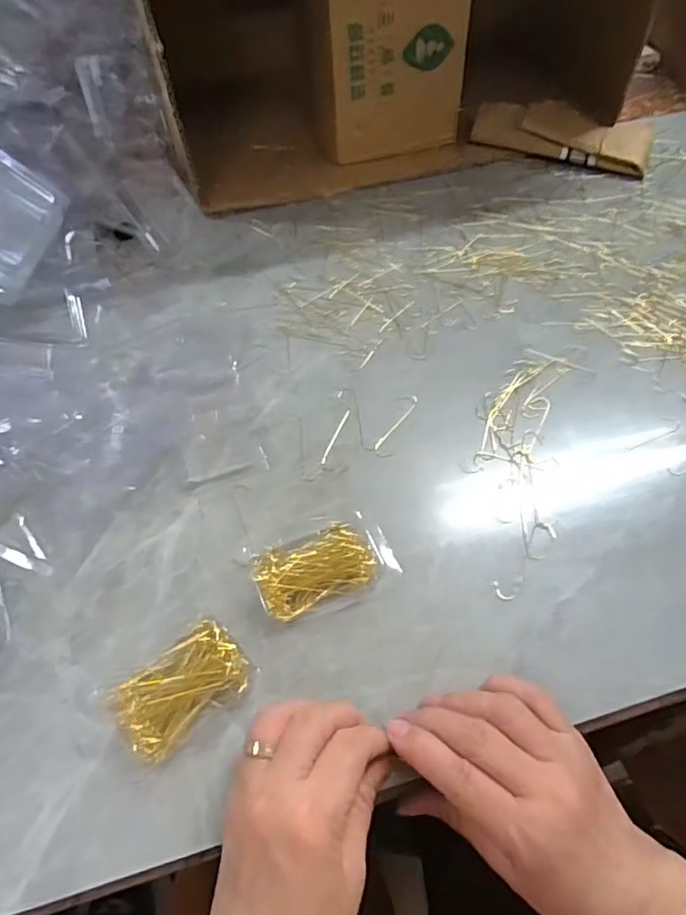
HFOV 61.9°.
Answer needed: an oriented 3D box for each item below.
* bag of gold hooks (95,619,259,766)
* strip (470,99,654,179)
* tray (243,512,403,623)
[{"bbox_3d":[-0.092,0.128,0.325,0.073,0.021,0.051,-34,61,-22],"label":"bag of gold hooks"},{"bbox_3d":[0.254,-0.377,0.656,0.196,0.042,0.083,16,56,11],"label":"strip"},{"bbox_3d":[-0.012,0.068,0.363,0.085,0.019,0.050,-20,57,-14],"label":"tray"}]

